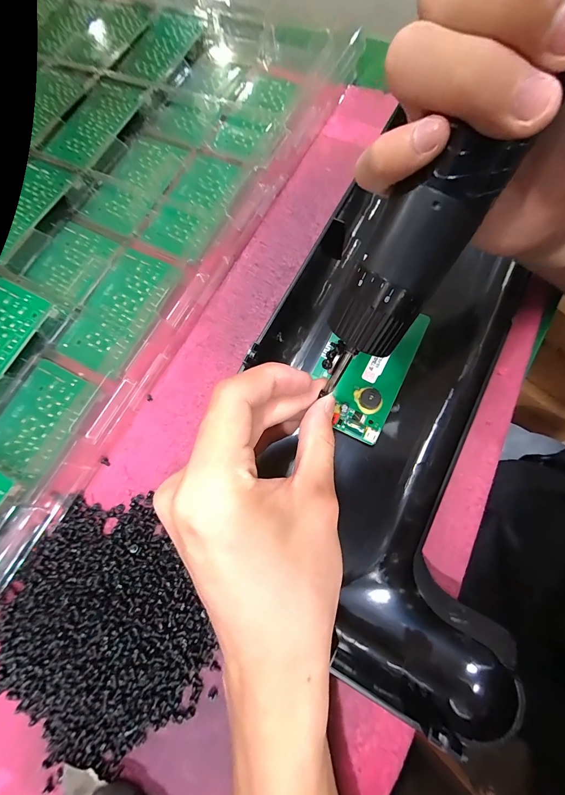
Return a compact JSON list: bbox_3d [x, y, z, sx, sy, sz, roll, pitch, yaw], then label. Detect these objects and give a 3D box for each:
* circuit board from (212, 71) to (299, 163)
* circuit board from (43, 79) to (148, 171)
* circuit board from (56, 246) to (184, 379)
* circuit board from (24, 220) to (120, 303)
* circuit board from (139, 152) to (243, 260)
[{"bbox_3d":[-0.027,-0.276,0.321,0.056,0.004,0.108,22,77,10],"label":"circuit board"},{"bbox_3d":[-0.185,-0.273,0.326,0.064,0.007,0.111,19,76,9],"label":"circuit board"},{"bbox_3d":[-0.132,-0.072,0.269,0.058,0.006,0.106,25,77,11],"label":"circuit board"},{"bbox_3d":[-0.183,-0.120,0.286,0.062,0.004,0.065,26,77,11],"label":"circuit board"},{"bbox_3d":[-0.080,-0.174,0.294,0.054,0.007,0.104,22,77,10],"label":"circuit board"}]

